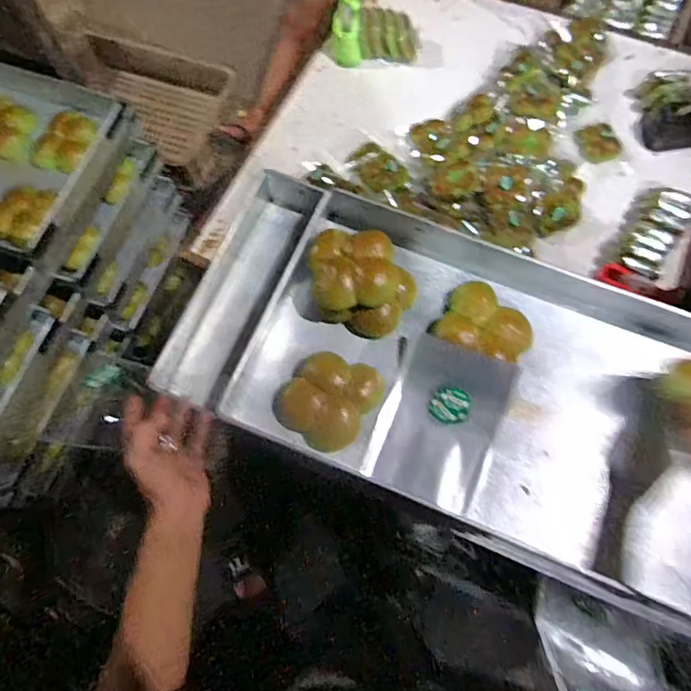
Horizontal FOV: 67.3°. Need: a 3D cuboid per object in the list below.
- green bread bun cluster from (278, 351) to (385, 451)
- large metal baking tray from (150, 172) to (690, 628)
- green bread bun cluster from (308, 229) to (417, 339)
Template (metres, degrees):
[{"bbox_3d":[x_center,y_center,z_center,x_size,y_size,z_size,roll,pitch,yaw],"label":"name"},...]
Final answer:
[{"bbox_3d":[-0.020,0.064,0.659,0.109,0.050,0.116,0,69,0],"label":"green bread bun cluster"},{"bbox_3d":[0.246,0.073,0.647,0.930,0.103,0.353,22,70,8],"label":"large metal baking tray"},{"bbox_3d":[0.023,-0.086,0.684,0.139,0.069,0.130,-5,69,-2],"label":"green bread bun cluster"}]

